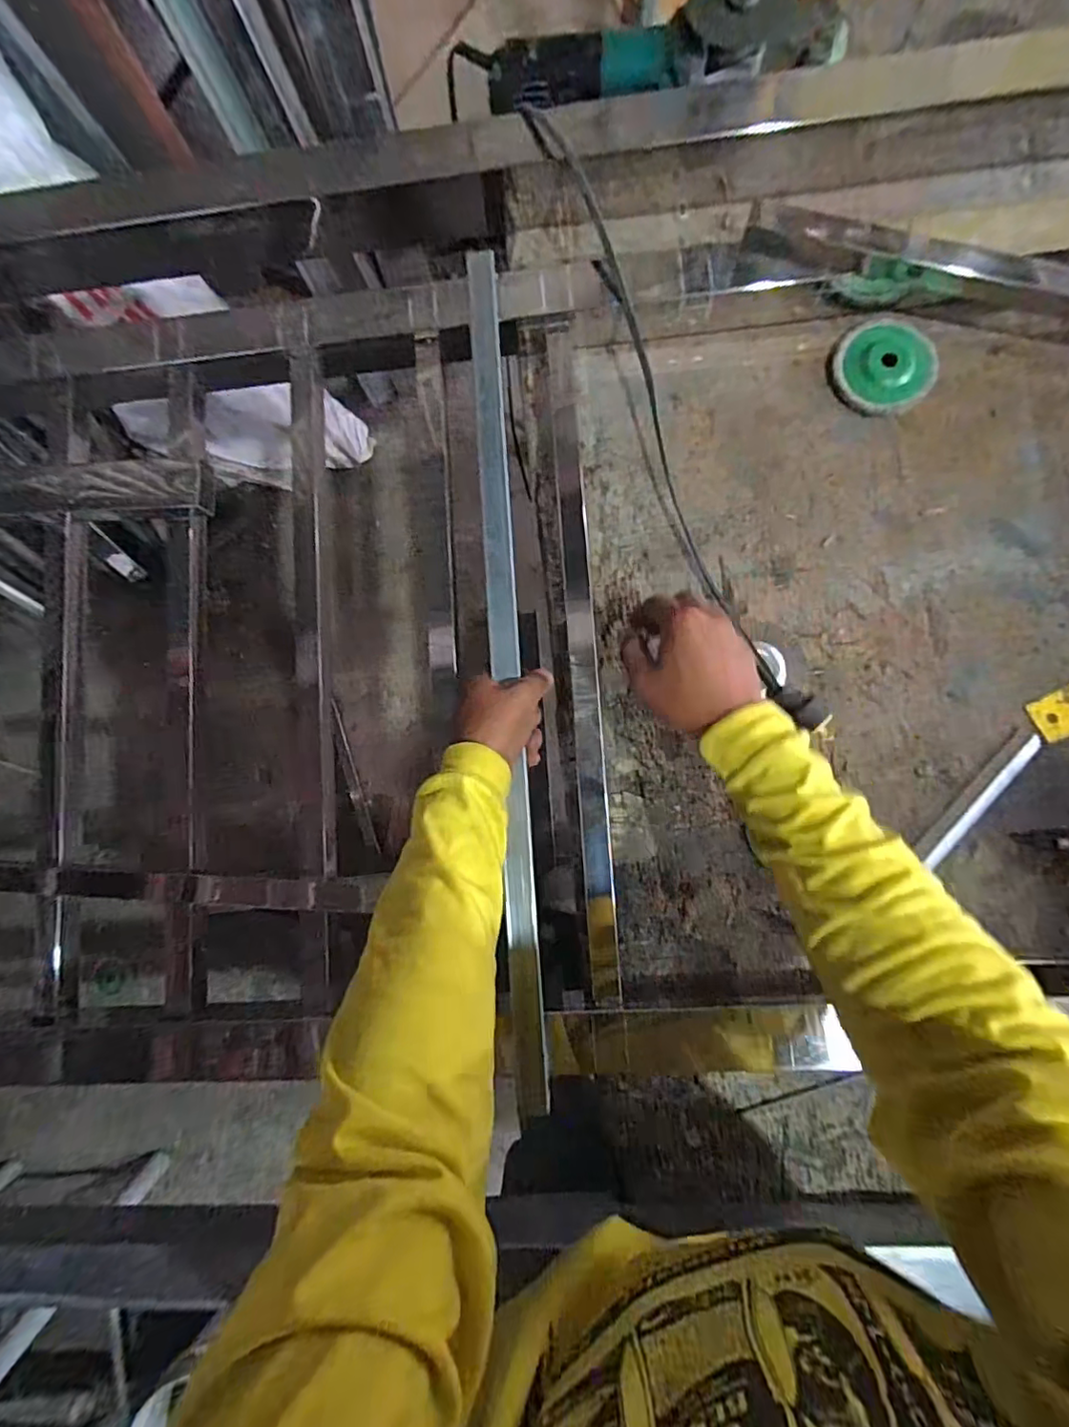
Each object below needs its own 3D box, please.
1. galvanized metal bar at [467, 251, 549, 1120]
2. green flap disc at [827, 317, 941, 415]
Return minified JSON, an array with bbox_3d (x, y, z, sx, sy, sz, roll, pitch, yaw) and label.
[{"bbox_3d":[-0.024,-0.051,0.484,0.025,0.014,0.725,-5,84,6],"label":"galvanized metal bar"},{"bbox_3d":[0.341,-0.340,0.554,0.099,0.017,0.095,-1,84,7],"label":"green flap disc"}]

